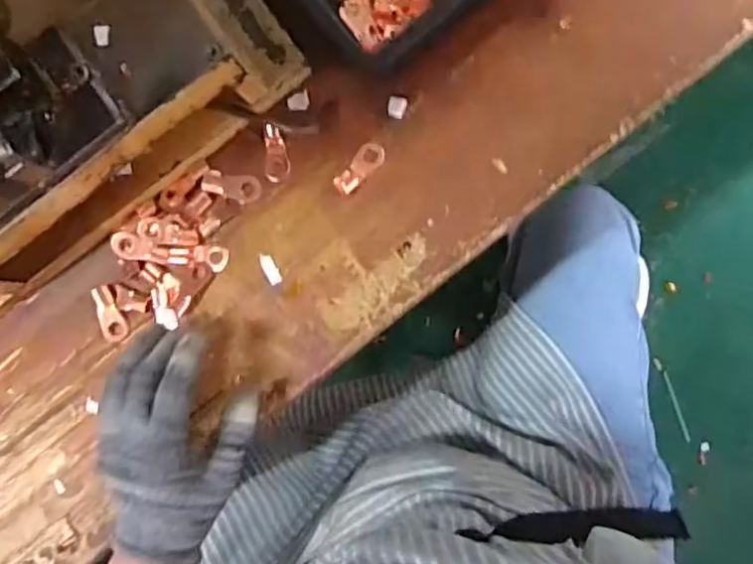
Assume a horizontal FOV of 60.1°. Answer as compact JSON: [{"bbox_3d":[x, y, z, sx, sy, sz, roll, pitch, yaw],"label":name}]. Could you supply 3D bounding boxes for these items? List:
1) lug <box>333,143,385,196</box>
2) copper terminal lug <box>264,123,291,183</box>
[{"bbox_3d":[-0.012,-0.079,0.449,0.042,0.010,0.016,-44,79,4],"label":"lug"},{"bbox_3d":[-0.071,-0.093,0.466,0.017,0.004,0.041,2,86,11],"label":"copper terminal lug"}]

